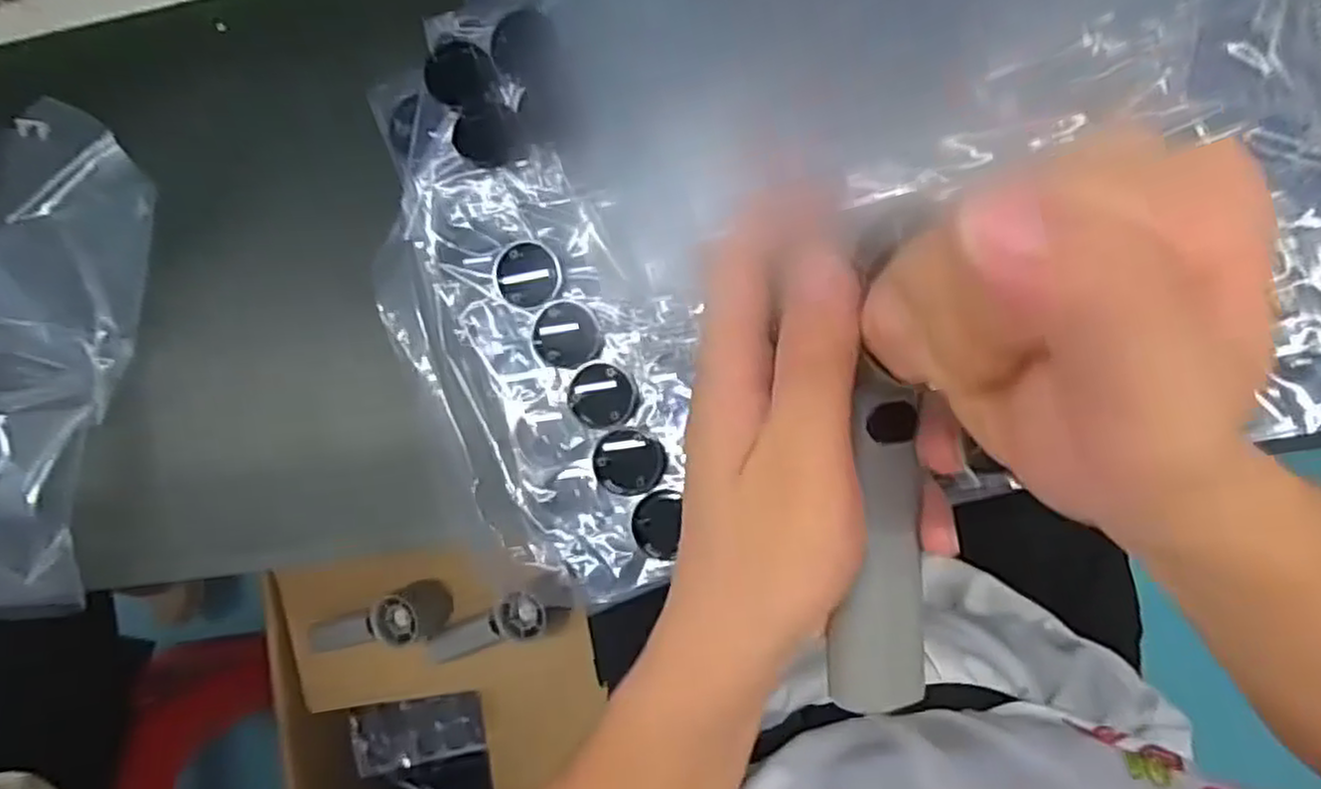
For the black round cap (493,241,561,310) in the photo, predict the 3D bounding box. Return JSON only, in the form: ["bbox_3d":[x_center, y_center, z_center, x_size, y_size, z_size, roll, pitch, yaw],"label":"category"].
[{"bbox_3d":[-0.059,-0.053,0.329,0.028,0.007,0.028,-4,88,8],"label":"black round cap"}]

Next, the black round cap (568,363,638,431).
[{"bbox_3d":[-0.026,0.001,0.329,0.029,0.004,0.028,0,88,8],"label":"black round cap"}]

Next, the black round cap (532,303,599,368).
[{"bbox_3d":[-0.042,-0.026,0.331,0.029,0.007,0.029,0,88,8],"label":"black round cap"}]

